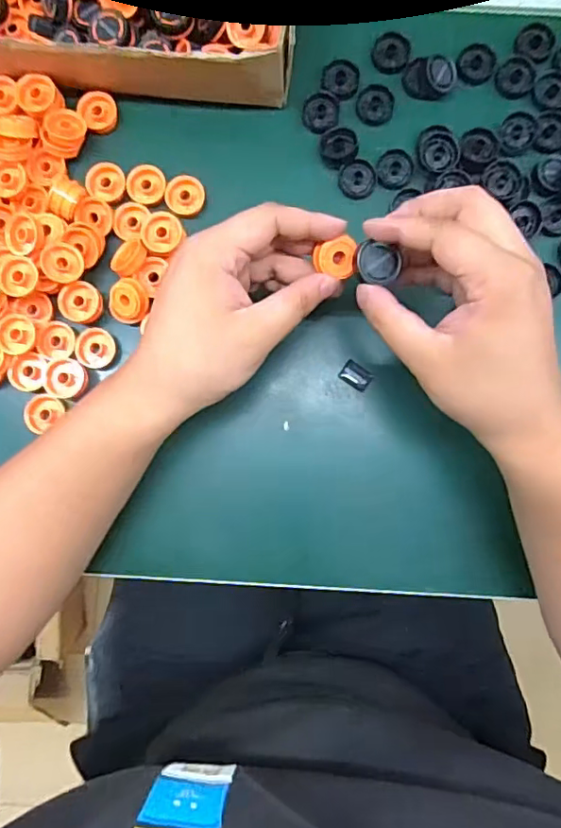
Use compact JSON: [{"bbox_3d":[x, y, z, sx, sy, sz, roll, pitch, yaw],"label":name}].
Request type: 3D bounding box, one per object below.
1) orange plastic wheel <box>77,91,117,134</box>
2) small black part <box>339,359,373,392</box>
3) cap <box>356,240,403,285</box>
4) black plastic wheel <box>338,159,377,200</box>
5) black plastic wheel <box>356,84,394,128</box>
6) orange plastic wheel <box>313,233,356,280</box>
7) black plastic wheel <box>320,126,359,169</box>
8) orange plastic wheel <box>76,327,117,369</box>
[{"bbox_3d":[-0.123,-0.205,0.378,0.024,0.009,0.027,-34,87,-3],"label":"orange plastic wheel"},{"bbox_3d":[0.051,-0.026,0.371,0.020,0.004,0.014,34,87,3],"label":"small black part"},{"bbox_3d":[0.052,-0.080,0.297,0.023,0.005,0.021,0,85,-1],"label":"cap"},{"bbox_3d":[0.052,-0.159,0.377,0.024,0.009,0.024,0,85,-1],"label":"black plastic wheel"},{"bbox_3d":[0.065,-0.210,0.378,0.025,0.006,0.022,1,85,1],"label":"black plastic wheel"},{"bbox_3d":[0.031,-0.087,0.310,0.022,0.009,0.021,-2,108,-11],"label":"orange plastic wheel"},{"bbox_3d":[0.039,-0.178,0.374,0.024,0.010,0.024,0,85,1],"label":"black plastic wheel"},{"bbox_3d":[-0.123,-0.044,0.371,0.024,0.008,0.026,0,85,1],"label":"orange plastic wheel"}]

